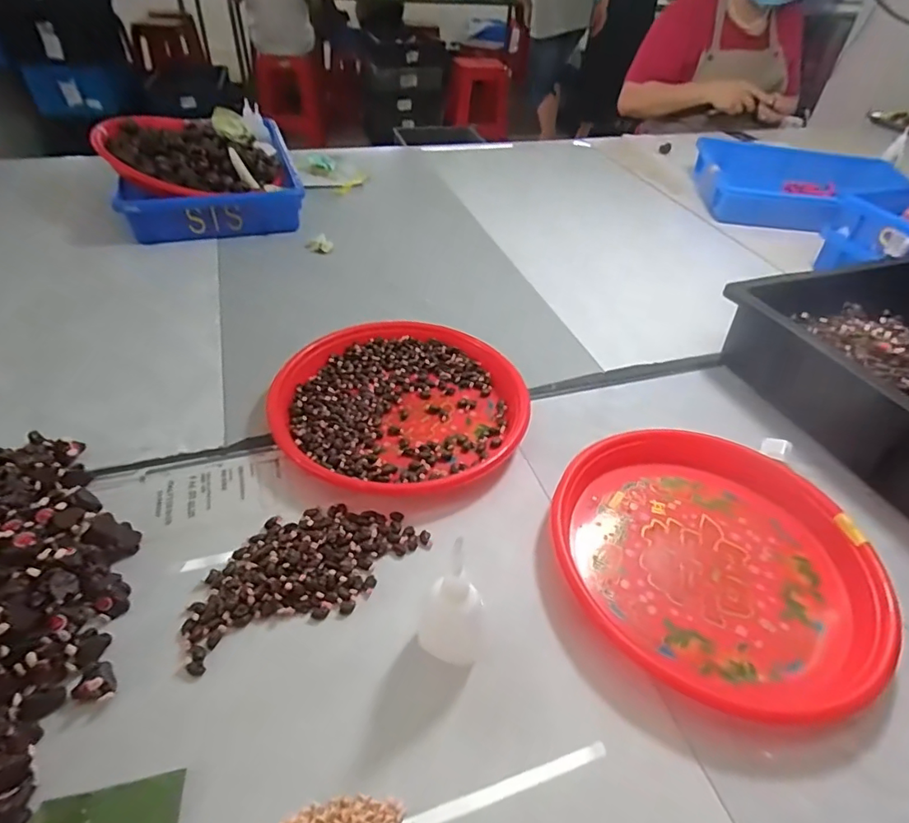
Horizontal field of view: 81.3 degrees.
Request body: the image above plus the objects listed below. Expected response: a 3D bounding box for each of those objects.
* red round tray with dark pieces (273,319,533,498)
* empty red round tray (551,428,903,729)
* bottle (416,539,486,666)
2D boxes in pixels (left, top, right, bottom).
[{"bbox_3d":[-0.053,-0.015,0.524,0.232,0.029,0.226,3,43,-3],"label":"red round tray with dark pieces"},{"bbox_3d":[0.200,0.109,0.412,0.245,0.032,0.227,15,44,10],"label":"empty red round tray"},{"bbox_3d":[0.000,0.114,0.322,0.042,0.109,0.036,9,44,4],"label":"bottle"}]

